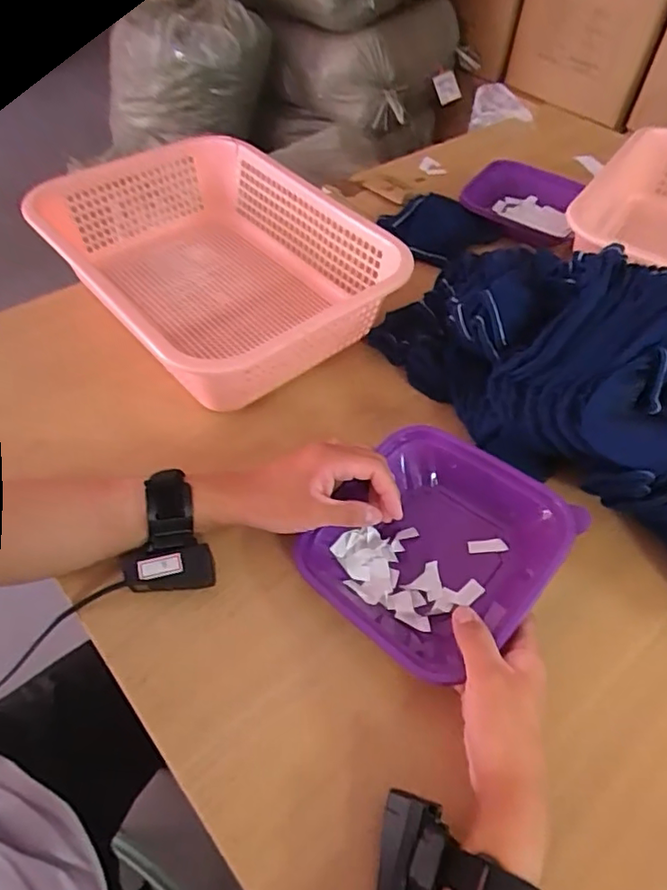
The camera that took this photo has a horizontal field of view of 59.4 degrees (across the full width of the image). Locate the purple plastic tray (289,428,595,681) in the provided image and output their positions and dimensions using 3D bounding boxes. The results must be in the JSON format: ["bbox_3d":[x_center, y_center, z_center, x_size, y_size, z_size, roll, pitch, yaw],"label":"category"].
[{"bbox_3d":[0.081,0.079,0.491,0.193,0.055,0.193,34,67,31],"label":"purple plastic tray"}]

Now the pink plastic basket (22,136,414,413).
[{"bbox_3d":[-0.128,-0.211,0.691,0.310,0.104,0.399,-35,59,-27],"label":"pink plastic basket"}]

